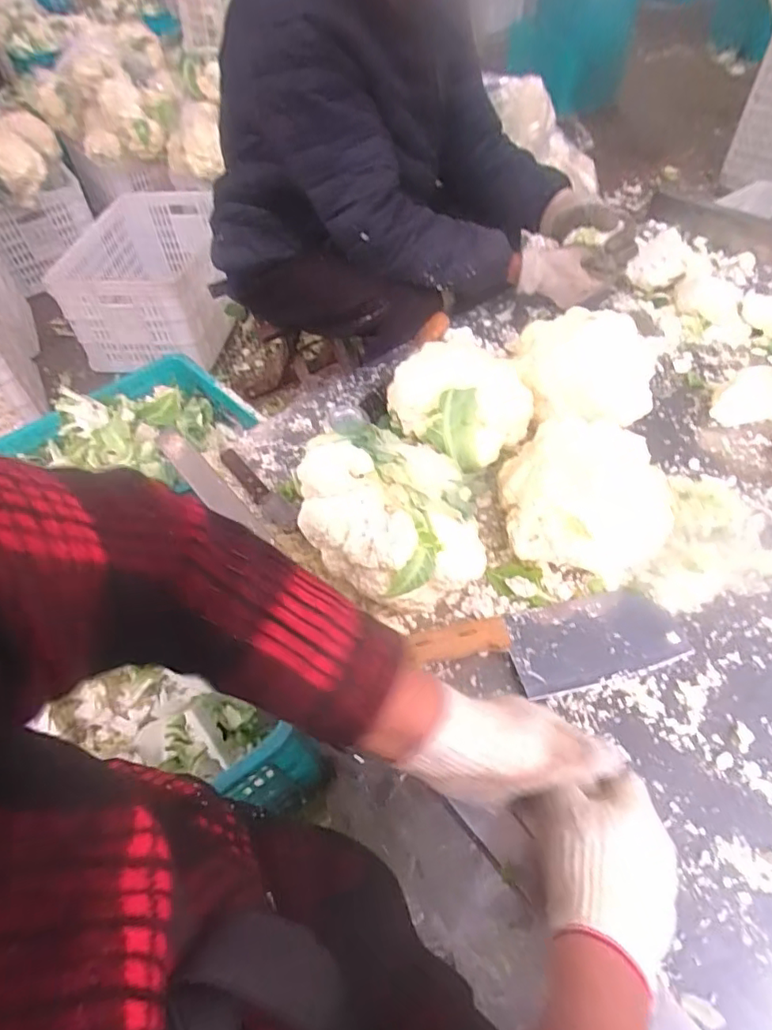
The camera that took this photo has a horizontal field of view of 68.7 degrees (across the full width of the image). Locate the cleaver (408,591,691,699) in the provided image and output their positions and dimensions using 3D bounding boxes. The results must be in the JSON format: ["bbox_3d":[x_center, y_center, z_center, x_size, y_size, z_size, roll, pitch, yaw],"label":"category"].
[{"bbox_3d":[0.166,0.126,0.558,0.265,0.037,0.089,-13,52,-6],"label":"cleaver"}]

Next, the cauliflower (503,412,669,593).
[{"bbox_3d":[0.204,-0.002,0.597,0.172,0.131,0.124,11,53,14],"label":"cauliflower"}]

